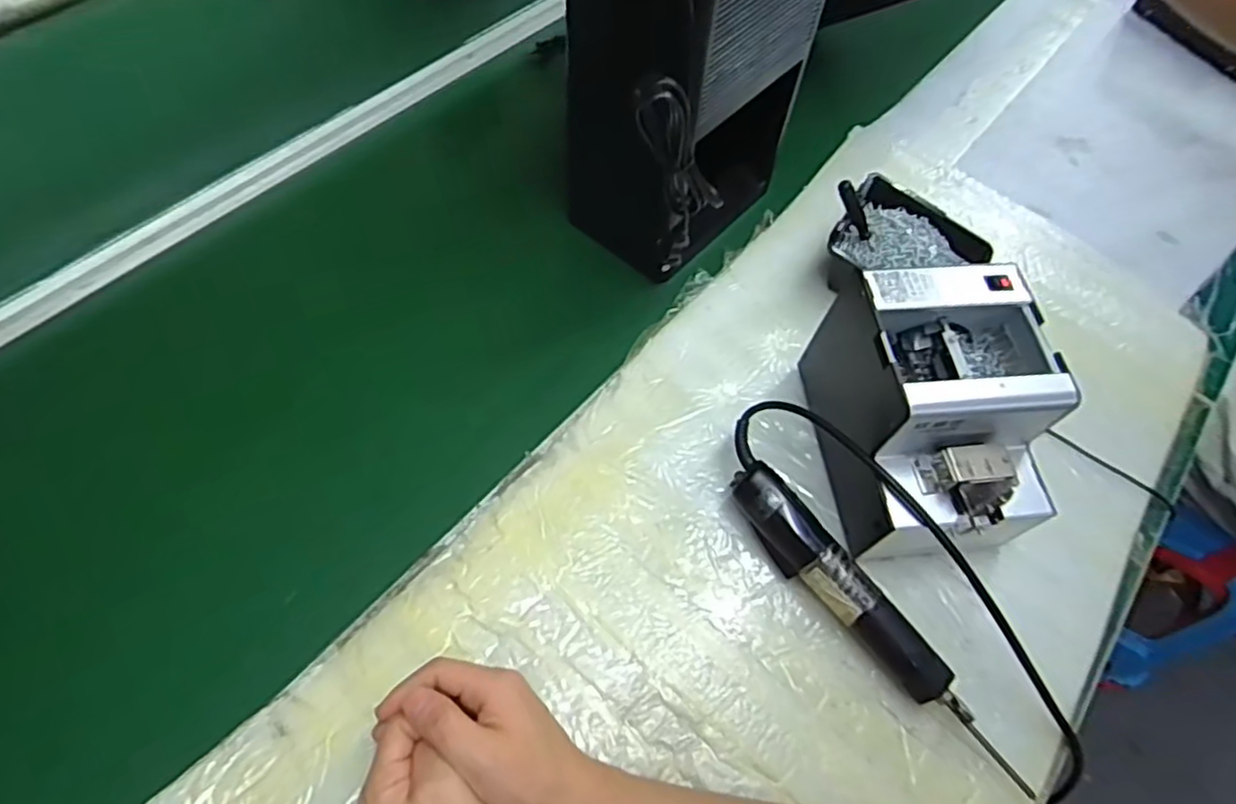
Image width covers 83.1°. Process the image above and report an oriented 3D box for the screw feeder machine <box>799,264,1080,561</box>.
[{"bbox_3d":[0.239,0.010,0.529,0.127,0.142,0.178,-4,60,-7],"label":"screw feeder machine"}]

